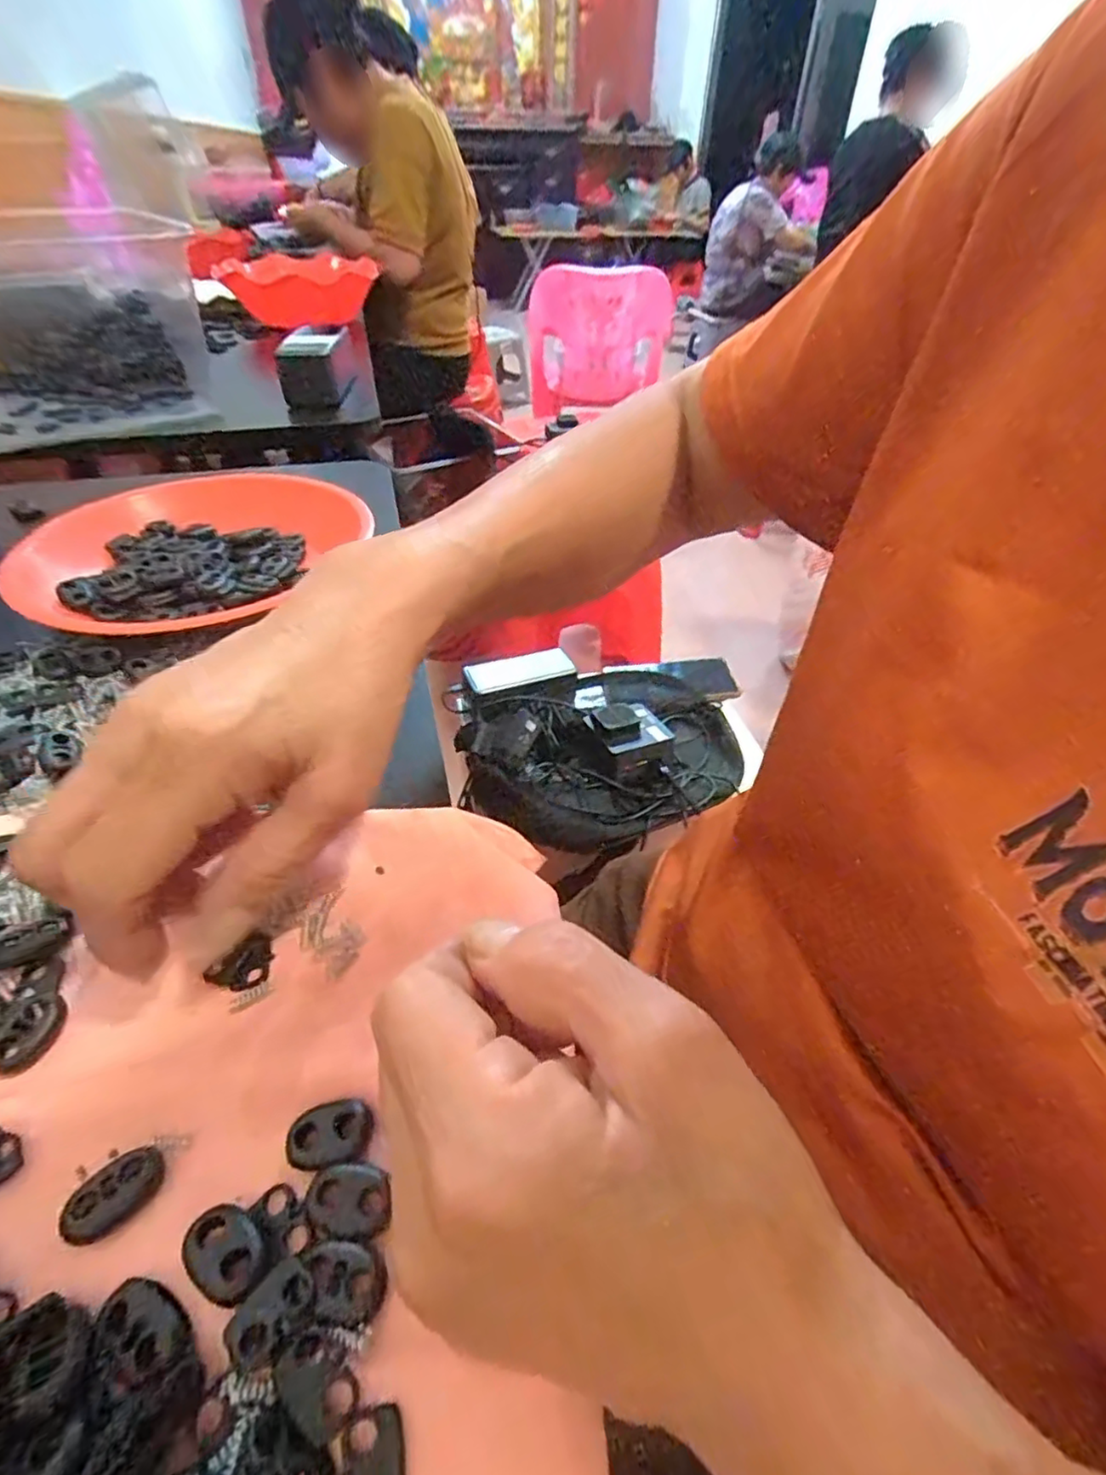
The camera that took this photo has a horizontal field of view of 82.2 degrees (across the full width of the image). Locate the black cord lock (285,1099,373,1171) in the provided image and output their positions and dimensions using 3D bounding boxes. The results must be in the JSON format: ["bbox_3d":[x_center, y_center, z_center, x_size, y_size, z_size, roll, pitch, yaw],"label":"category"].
[{"bbox_3d":[-0.059,0.104,0.166,0.021,0.004,0.015,-9,44,-12],"label":"black cord lock"}]

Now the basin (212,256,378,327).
[{"bbox_3d":[-0.381,-0.669,0.950,0.202,0.069,0.222,-19,47,-22],"label":"basin"}]

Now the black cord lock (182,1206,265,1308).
[{"bbox_3d":[-0.077,0.120,0.148,0.020,0.004,0.015,23,47,22],"label":"black cord lock"}]

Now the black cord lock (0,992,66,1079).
[{"bbox_3d":[-0.153,0.085,0.184,0.013,0.007,0.023,5,43,4],"label":"black cord lock"}]

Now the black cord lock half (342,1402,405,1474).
[{"bbox_3d":[-0.036,0.145,0.125,0.011,0.004,0.018,-7,43,-10],"label":"black cord lock half"}]

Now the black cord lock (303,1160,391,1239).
[{"bbox_3d":[-0.051,0.114,0.156,0.021,0.004,0.015,3,43,1],"label":"black cord lock"}]

